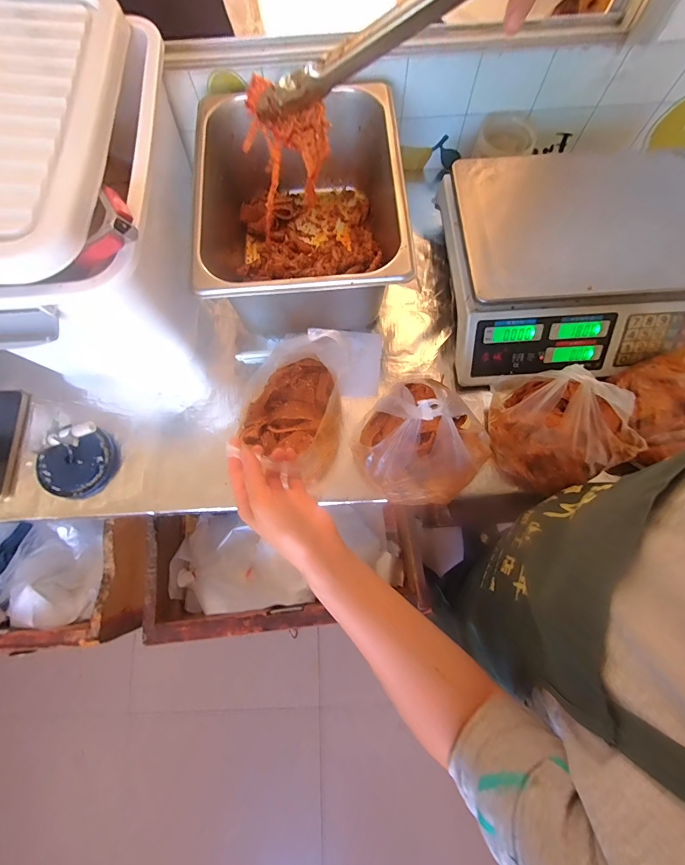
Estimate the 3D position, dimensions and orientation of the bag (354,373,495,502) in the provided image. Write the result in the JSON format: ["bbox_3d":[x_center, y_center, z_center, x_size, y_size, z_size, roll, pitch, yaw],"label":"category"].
[{"bbox_3d":[0.095,0.008,0.433,0.143,0.113,0.141,-34,76,-8],"label":"bag"}]

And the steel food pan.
[{"bbox_3d":[-0.056,-0.299,0.525,0.265,0.167,0.319,-5,74,1],"label":"steel food pan"}]

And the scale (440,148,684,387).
[{"bbox_3d":[0.317,-0.234,0.507,0.327,0.098,0.288,-5,74,0],"label":"scale"}]

